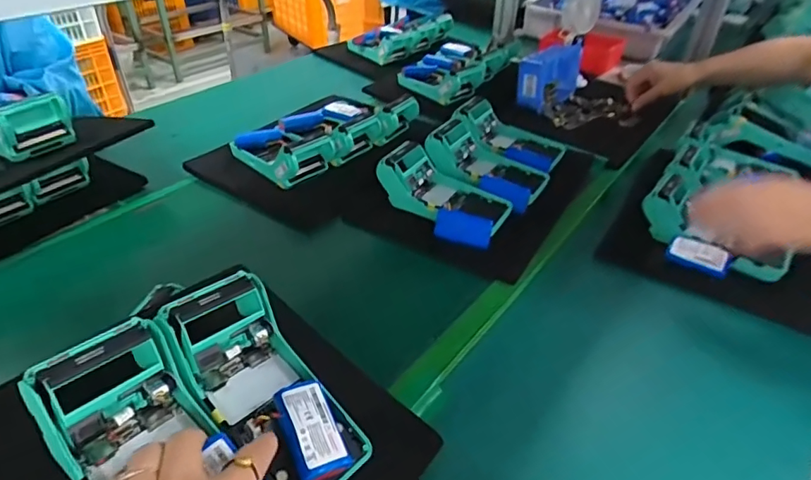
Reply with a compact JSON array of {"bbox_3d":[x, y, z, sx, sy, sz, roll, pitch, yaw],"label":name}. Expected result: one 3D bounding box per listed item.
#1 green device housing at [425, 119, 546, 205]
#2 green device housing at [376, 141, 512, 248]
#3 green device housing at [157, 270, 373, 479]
[{"bbox_3d":[0.115,-0.113,0.704,0.164,0.053,0.100,23,43,24],"label":"green device housing"},{"bbox_3d":[0.051,-0.064,0.643,0.169,0.062,0.104,26,44,27],"label":"green device housing"},{"bbox_3d":[-0.102,0.110,0.365,0.078,0.061,0.167,-32,75,-34],"label":"green device housing"}]

